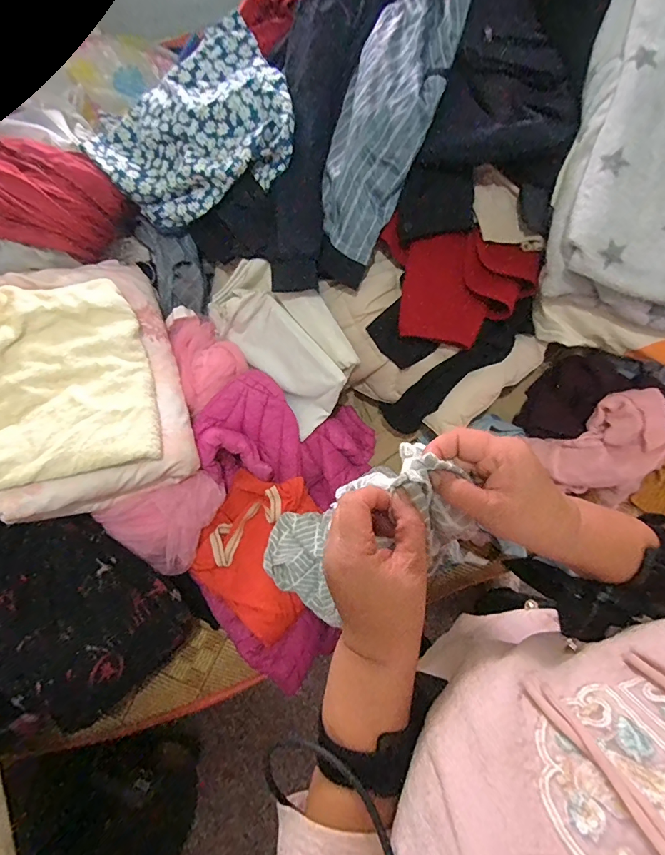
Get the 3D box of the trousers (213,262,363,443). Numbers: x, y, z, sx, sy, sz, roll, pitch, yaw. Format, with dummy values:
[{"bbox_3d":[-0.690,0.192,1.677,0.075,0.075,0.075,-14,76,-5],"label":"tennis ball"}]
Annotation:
[{"bbox_3d":[-0.115,-0.160,0.817,0.337,0.056,0.246,42,121,2],"label":"trousers"}]

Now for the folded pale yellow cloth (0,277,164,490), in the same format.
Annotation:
[{"bbox_3d":[-0.484,-0.080,0.688,0.342,0.060,0.346,-13,75,-18],"label":"folded pale yellow cloth"}]

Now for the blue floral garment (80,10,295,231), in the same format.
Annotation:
[{"bbox_3d":[-0.270,-0.563,0.790,0.366,0.124,0.340,-17,73,-3],"label":"blue floral garment"}]

